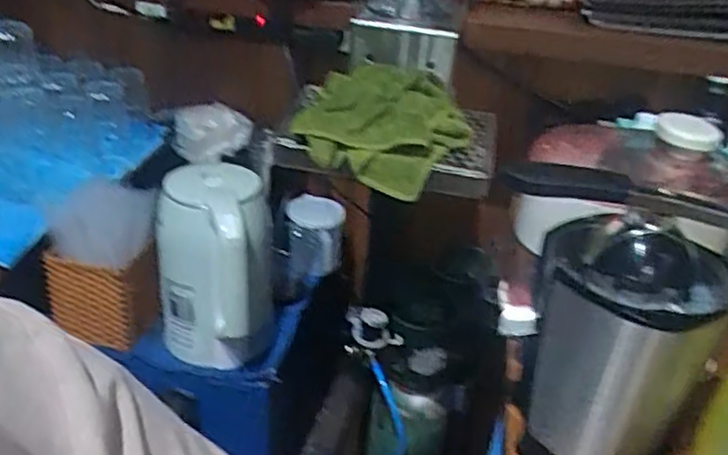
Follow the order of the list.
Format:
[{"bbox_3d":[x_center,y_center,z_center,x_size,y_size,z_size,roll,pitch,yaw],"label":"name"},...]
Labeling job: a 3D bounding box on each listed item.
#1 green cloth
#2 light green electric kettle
[{"bbox_3d":[0.019,-0.109,0.700,0.186,0.086,0.138,5,30,0],"label":"green cloth"},{"bbox_3d":[-0.209,0.058,0.923,0.156,0.250,0.177,0,30,-8],"label":"light green electric kettle"}]

